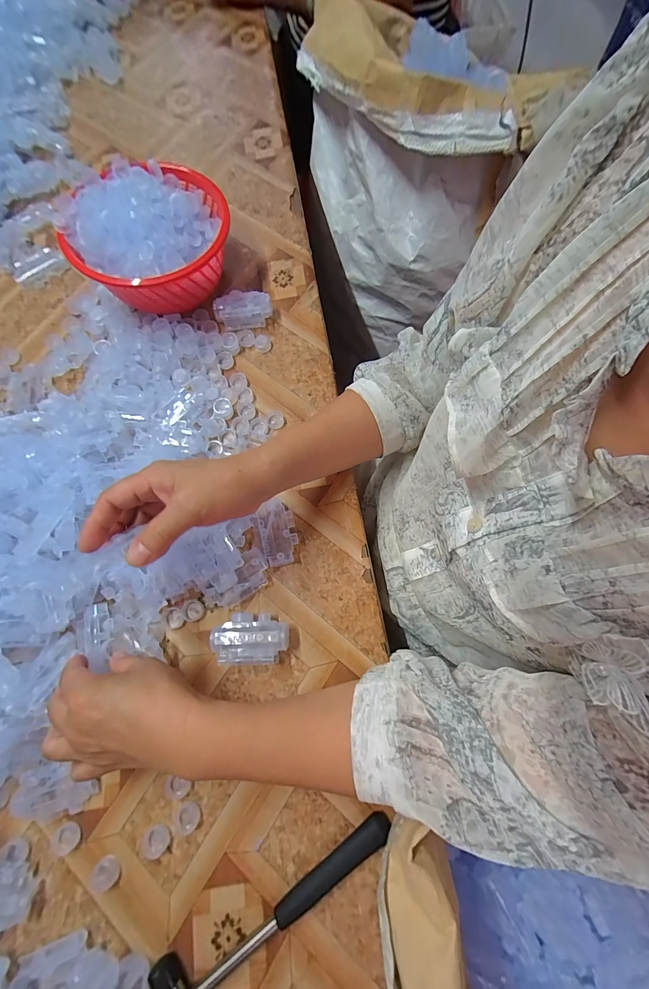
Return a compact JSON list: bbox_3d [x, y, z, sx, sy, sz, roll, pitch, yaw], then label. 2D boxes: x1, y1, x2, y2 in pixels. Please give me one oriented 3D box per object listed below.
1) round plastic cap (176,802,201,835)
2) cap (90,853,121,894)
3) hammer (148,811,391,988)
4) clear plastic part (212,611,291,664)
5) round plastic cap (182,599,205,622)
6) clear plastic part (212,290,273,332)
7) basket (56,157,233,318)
[{"bbox_3d":[-0.119,0.281,0.301,0.020,0.004,0.020,0,73,1],"label":"round plastic cap"},{"bbox_3d":[-0.184,0.318,0.290,0.021,0.014,0.017,37,77,11],"label":"cap"},{"bbox_3d":[-0.028,0.338,0.272,0.207,0.020,0.057,-29,75,-8],"label":"hammer"},{"bbox_3d":[-0.070,0.135,0.330,0.072,0.029,0.042,-2,73,0],"label":"clear plastic part"},{"bbox_3d":[-0.133,0.116,0.349,0.021,0.004,0.020,0,73,1],"label":"round plastic cap"},{"bbox_3d":[-0.101,-0.230,0.433,0.070,0.026,0.037,-6,73,-1],"label":"clear plastic part"},{"bbox_3d":[-0.195,-0.289,0.403,0.172,0.086,0.155,-24,74,-7],"label":"basket"}]

